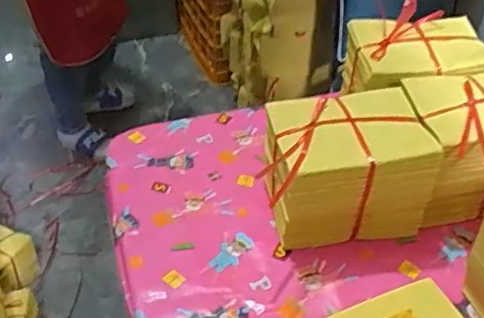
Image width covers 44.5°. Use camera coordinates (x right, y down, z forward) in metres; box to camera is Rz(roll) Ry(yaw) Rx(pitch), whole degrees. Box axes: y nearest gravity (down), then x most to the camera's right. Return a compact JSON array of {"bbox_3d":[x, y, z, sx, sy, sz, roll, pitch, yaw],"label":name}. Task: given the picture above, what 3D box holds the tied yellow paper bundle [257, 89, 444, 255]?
[{"bbox_3d":[0.116,0.013,0.673,0.172,0.134,0.115,-9,44,-8],"label":"tied yellow paper bundle"}]

